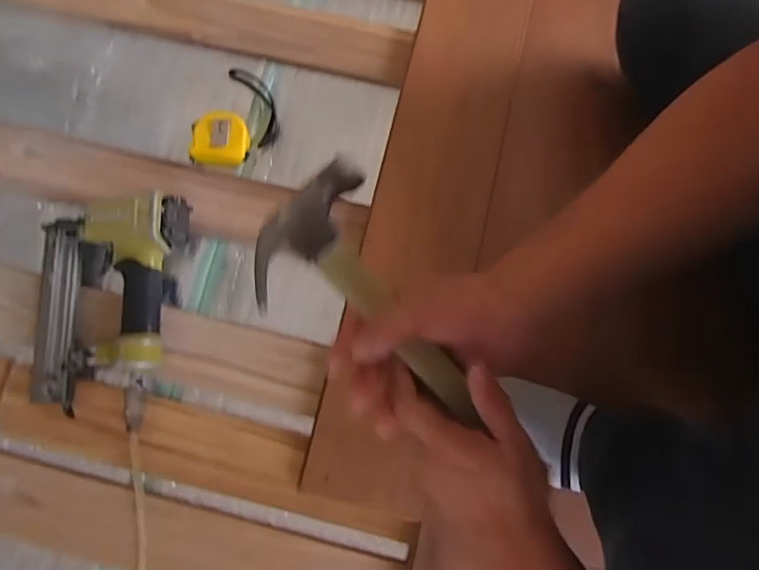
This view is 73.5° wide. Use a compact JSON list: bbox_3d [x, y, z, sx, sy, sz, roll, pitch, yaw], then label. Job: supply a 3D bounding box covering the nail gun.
[{"bbox_3d":[-0.322,0.023,0.573,0.180,0.064,0.250,4,79,2],"label":"nail gun"}]

